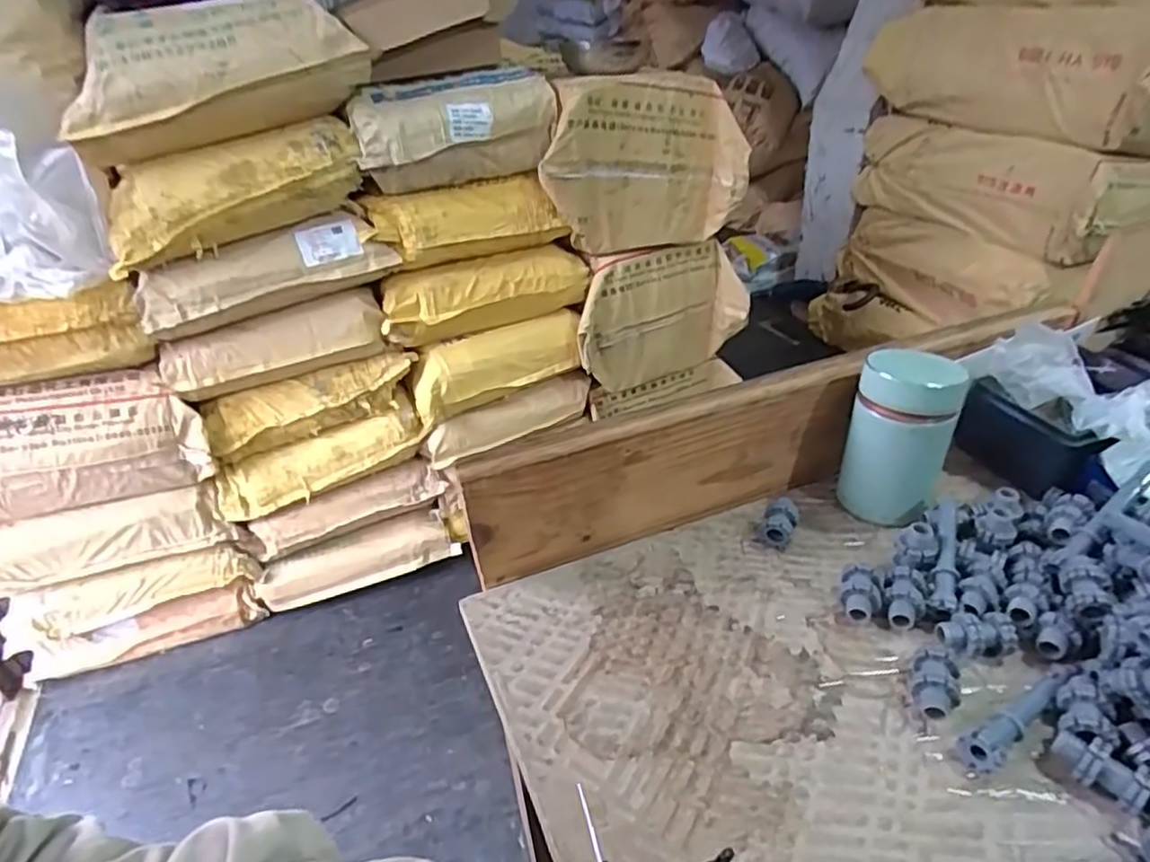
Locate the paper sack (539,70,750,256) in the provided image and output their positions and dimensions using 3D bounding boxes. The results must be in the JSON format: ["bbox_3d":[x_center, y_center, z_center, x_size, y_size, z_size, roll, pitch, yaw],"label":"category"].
[{"bbox_3d":[0.137,-0.538,1.381,0.438,0.327,0.123,-15,34,-17],"label":"paper sack"}]

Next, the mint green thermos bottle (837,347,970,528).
[{"bbox_3d":[0.234,0.001,0.482,0.064,0.114,0.064,15,37,27],"label":"mint green thermos bottle"}]

